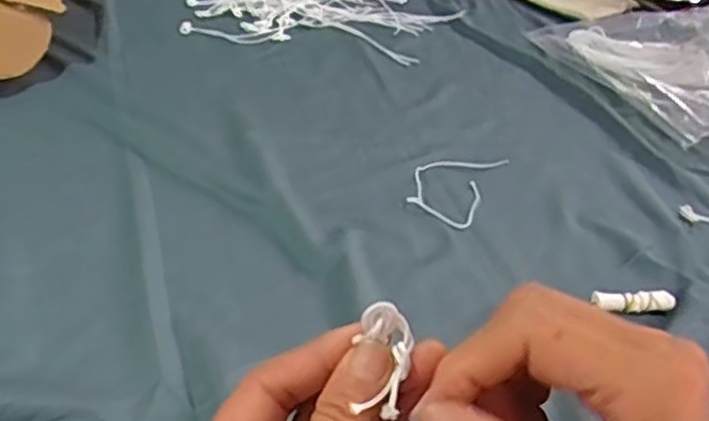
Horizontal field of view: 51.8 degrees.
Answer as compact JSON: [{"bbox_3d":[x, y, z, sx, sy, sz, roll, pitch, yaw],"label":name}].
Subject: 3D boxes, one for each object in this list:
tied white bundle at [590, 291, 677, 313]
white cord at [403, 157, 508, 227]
[{"bbox_3d":[0.228,0.073,0.593,0.067,0.017,0.014,5,35,-4],"label":"tied white bundle"},{"bbox_3d":[0.097,-0.030,0.706,0.069,0.012,0.126,25,40,15],"label":"white cord"}]

